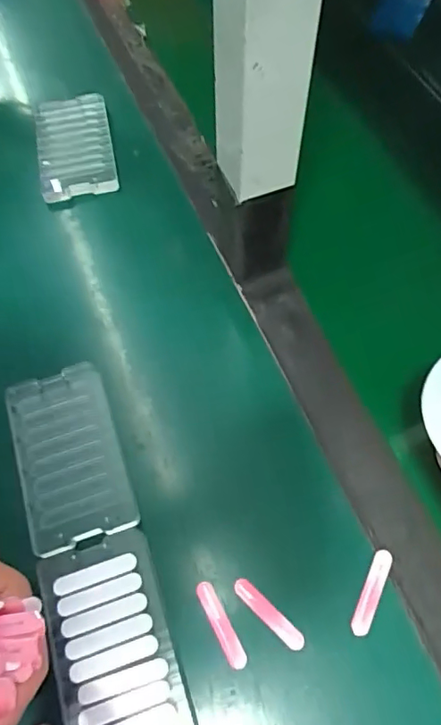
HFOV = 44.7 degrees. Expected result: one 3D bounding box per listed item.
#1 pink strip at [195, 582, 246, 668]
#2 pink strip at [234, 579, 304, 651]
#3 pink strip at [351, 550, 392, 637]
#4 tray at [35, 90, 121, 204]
[{"bbox_3d":[0.000,0.158,0.323,0.011,0.004,0.051,-27,65,-11],"label":"pink strip"},{"bbox_3d":[0.029,0.152,0.325,0.051,0.007,0.010,39,71,19],"label":"pink strip"},{"bbox_3d":[0.092,0.140,0.327,0.010,0.005,0.051,23,66,13],"label":"pink strip"},{"bbox_3d":[-0.136,-0.200,0.502,0.069,0.024,0.114,-11,63,-4],"label":"tray"}]

